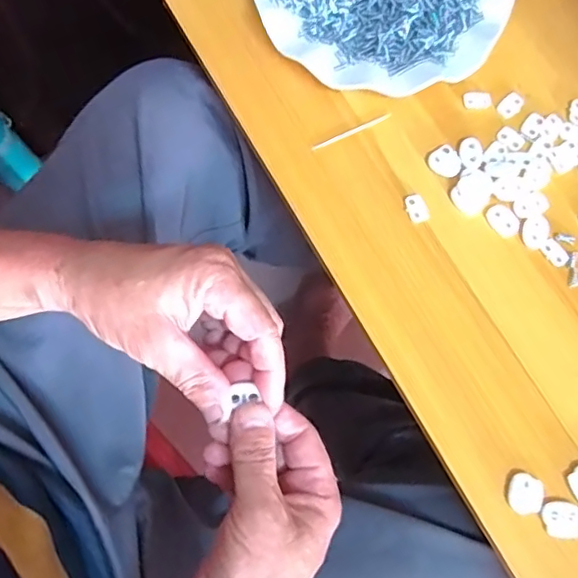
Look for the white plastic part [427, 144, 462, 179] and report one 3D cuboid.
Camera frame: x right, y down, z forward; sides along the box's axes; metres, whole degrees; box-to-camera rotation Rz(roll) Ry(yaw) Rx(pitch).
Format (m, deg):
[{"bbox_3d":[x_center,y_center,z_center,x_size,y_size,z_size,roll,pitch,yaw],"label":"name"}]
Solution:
[{"bbox_3d":[0.110,-0.089,0.398,0.021,0.004,0.023,-26,77,-6],"label":"white plastic part"}]

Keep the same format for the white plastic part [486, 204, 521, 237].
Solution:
[{"bbox_3d":[0.147,-0.047,0.387,0.016,0.004,0.024,-39,79,-9],"label":"white plastic part"}]

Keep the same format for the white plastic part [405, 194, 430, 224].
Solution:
[{"bbox_3d":[0.088,-0.056,0.392,0.014,0.004,0.020,-23,77,-6],"label":"white plastic part"}]

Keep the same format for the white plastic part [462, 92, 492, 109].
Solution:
[{"bbox_3d":[0.137,-0.137,0.412,0.021,0.004,0.013,-1,76,0],"label":"white plastic part"}]

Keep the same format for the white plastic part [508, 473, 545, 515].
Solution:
[{"bbox_3d":[0.143,0.124,0.344,0.021,0.007,0.023,0,76,0],"label":"white plastic part"}]

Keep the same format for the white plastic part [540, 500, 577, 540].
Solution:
[{"bbox_3d":[0.162,0.137,0.336,0.023,0.004,0.021,6,76,2],"label":"white plastic part"}]

